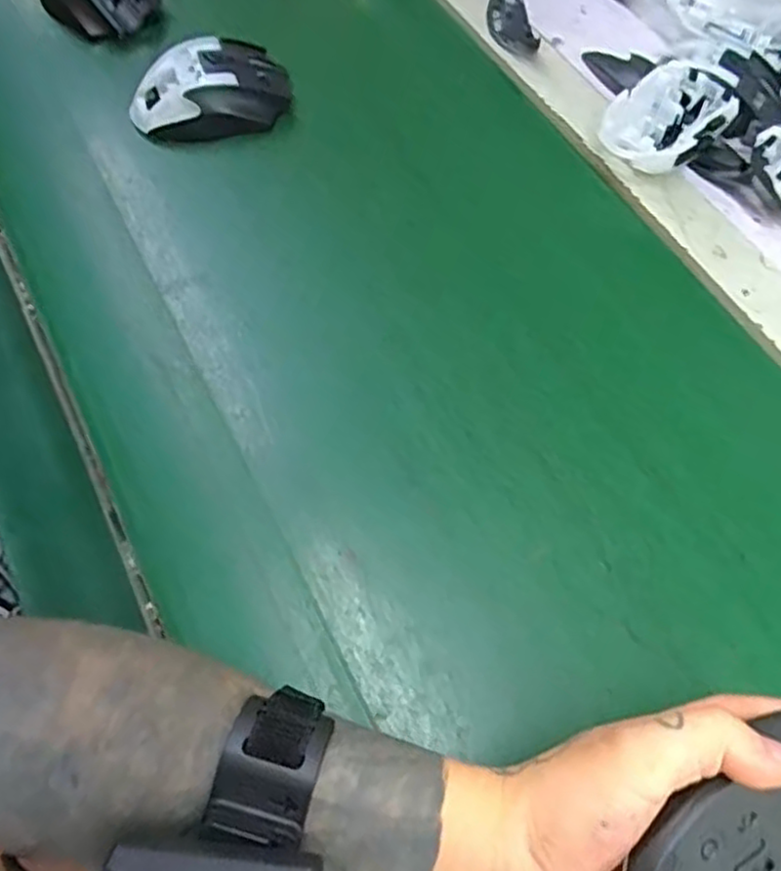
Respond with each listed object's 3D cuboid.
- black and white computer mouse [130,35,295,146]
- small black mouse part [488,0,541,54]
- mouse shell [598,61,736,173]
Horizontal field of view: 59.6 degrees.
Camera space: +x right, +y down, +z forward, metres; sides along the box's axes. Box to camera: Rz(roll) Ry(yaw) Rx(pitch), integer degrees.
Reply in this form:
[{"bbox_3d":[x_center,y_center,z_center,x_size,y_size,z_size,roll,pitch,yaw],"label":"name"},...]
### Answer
[{"bbox_3d":[-0.132,-0.253,0.503,0.116,0.038,0.074,-25,67,-14],"label":"black and white computer mouse"},{"bbox_3d":[0.100,-0.354,0.578,0.036,0.008,0.083,-6,64,-6],"label":"small black mouse part"},{"bbox_3d":[0.207,-0.234,0.509,0.110,0.033,0.068,-40,71,-20],"label":"mouse shell"}]

